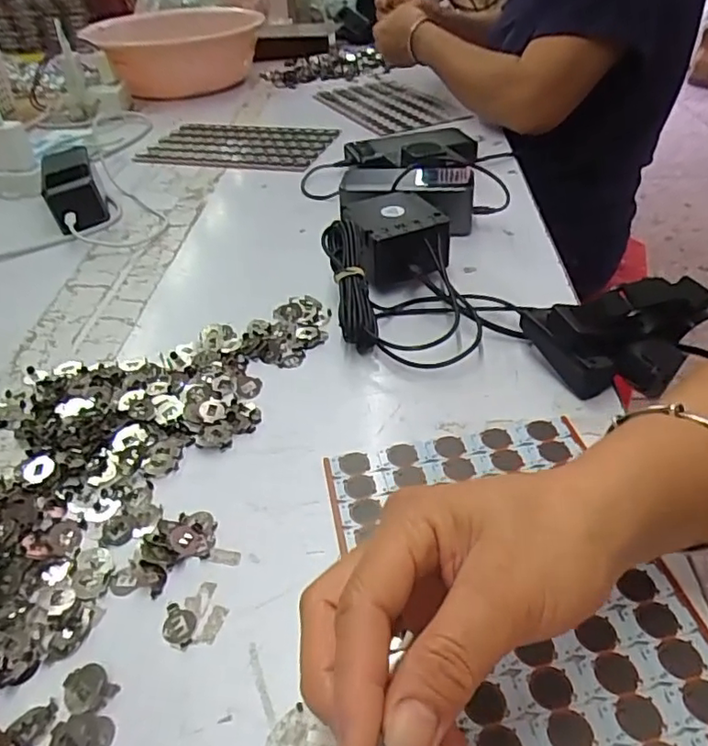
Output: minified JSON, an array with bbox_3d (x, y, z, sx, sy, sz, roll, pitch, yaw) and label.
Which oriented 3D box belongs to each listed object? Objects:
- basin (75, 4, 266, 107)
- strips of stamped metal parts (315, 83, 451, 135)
[{"bbox_3d":[-0.337,-0.616,1.131,0.287,0.105,0.294,-17,41,-15],"label":"basin"},{"bbox_3d":[0.043,-0.437,0.955,0.136,0.011,0.279,-18,41,-17],"label":"strips of stamped metal parts"}]

